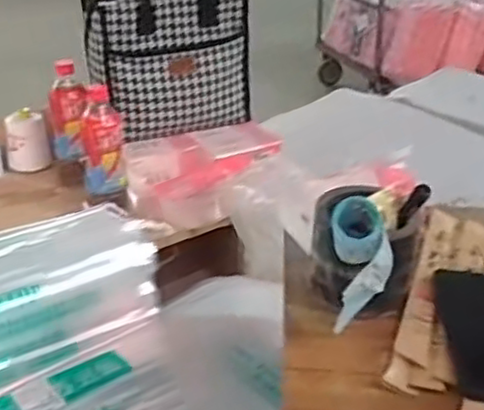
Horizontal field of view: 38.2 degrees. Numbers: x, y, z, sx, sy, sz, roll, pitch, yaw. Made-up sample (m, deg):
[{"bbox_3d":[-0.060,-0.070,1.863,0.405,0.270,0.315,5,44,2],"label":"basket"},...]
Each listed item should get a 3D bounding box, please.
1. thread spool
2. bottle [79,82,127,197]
[{"bbox_3d":[-0.402,-0.114,1.309,0.076,0.107,0.073,-8,30,-17],"label":"thread spool"},{"bbox_3d":[-0.222,-0.097,1.106,0.065,0.145,0.079,-7,29,-15],"label":"bottle"}]

